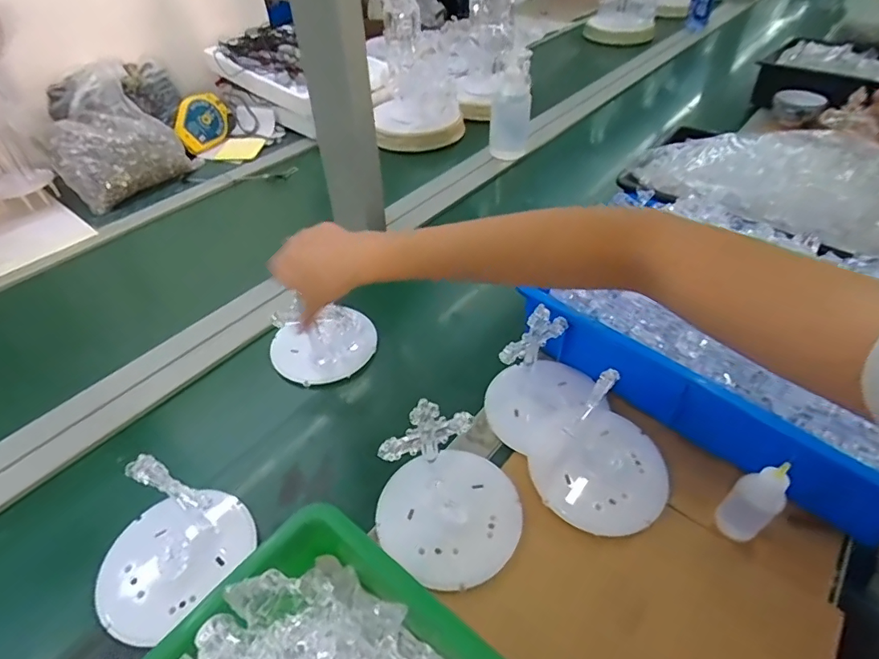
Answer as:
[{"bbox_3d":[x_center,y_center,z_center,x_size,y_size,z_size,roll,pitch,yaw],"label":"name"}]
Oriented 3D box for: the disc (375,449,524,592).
[{"bbox_3d":[0.010,0.168,0.458,0.123,0.011,0.121,-1,45,1],"label":"disc"}]

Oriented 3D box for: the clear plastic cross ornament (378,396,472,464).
[{"bbox_3d":[-0.011,0.086,0.423,0.082,0.077,0.009,-16,46,-13],"label":"clear plastic cross ornament"}]

